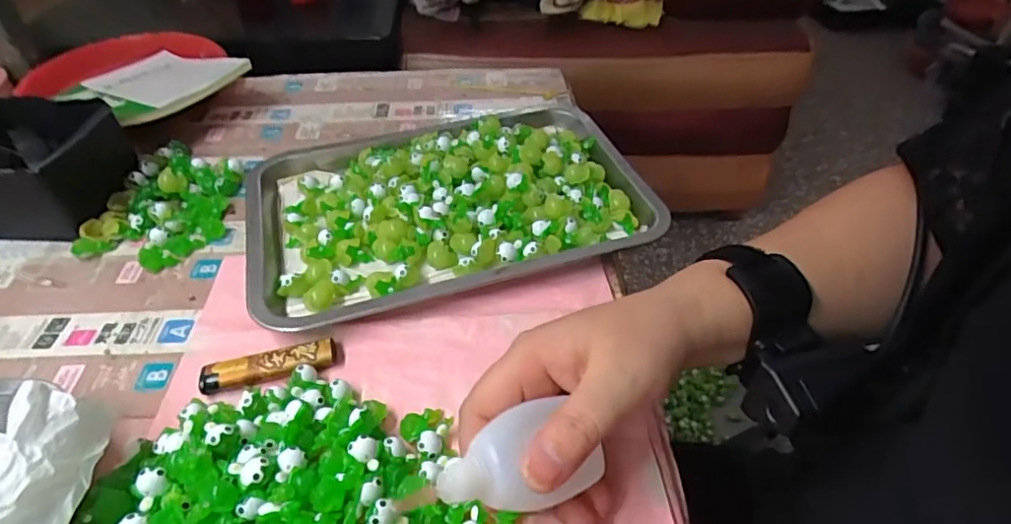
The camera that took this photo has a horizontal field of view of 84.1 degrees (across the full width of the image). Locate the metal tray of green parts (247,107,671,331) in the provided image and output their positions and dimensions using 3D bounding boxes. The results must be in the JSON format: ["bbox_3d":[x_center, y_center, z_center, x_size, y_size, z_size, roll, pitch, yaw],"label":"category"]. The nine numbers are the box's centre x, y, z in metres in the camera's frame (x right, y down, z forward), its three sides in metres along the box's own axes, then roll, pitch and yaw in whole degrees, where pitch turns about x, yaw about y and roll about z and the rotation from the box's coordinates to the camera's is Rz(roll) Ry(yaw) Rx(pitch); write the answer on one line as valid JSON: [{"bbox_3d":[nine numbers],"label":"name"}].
[{"bbox_3d":[-0.048,-0.057,0.468,0.312,0.033,0.214,-13,46,-12],"label":"metal tray of green parts"}]

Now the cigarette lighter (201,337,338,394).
[{"bbox_3d":[-0.149,0.065,0.354,0.080,0.011,0.019,-11,46,-10],"label":"cigarette lighter"}]

